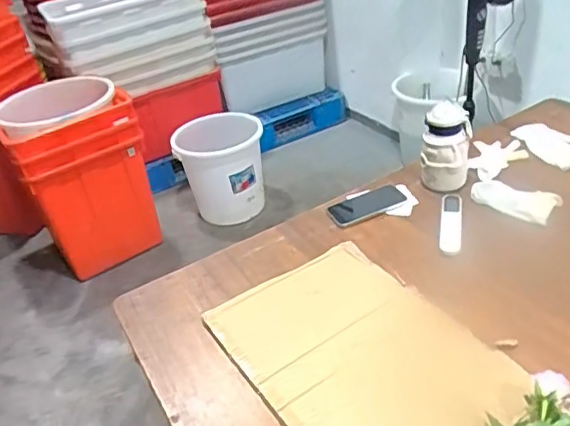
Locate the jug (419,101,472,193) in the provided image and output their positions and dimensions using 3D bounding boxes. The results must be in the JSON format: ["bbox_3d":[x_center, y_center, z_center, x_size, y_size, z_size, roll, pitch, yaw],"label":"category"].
[{"bbox_3d":[0.366,-0.138,1.280,0.105,0.166,0.125,6,31,16],"label":"jug"}]

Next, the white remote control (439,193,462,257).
[{"bbox_3d":[0.348,0.016,1.176,0.042,0.015,0.202,2,34,17],"label":"white remote control"}]

